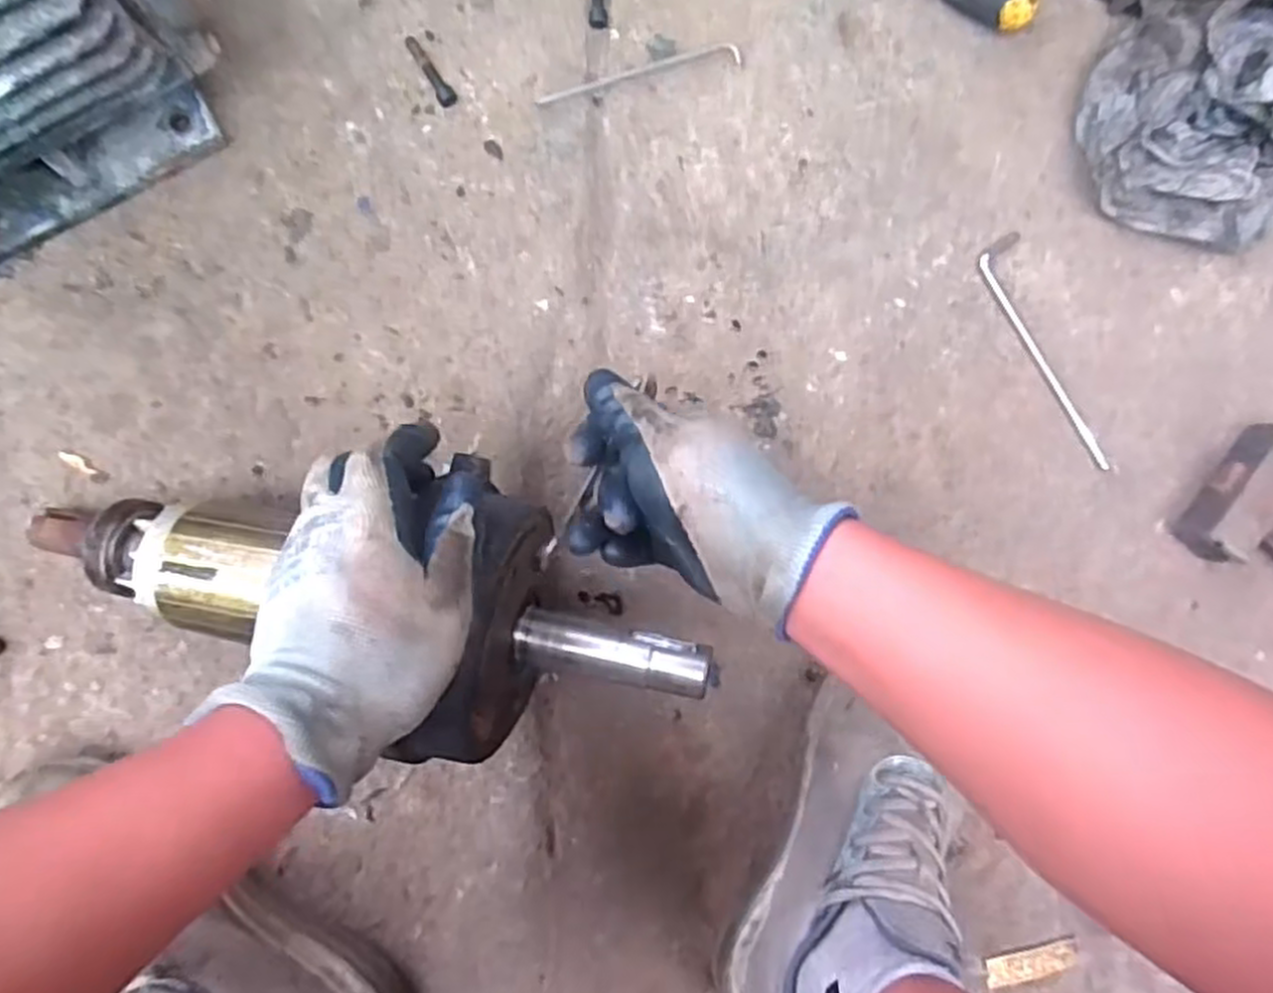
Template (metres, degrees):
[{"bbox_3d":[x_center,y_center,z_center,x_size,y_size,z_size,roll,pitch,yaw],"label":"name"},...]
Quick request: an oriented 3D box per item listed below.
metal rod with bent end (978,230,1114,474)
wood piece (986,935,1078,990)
[{"bbox_3d":[0.306,-0.103,0.574,0.033,0.010,0.186,-31,98,-5],"label":"metal rod with bent end"},{"bbox_3d":[0.311,0.366,0.610,0.074,0.009,0.026,-16,97,-7],"label":"wood piece"}]

